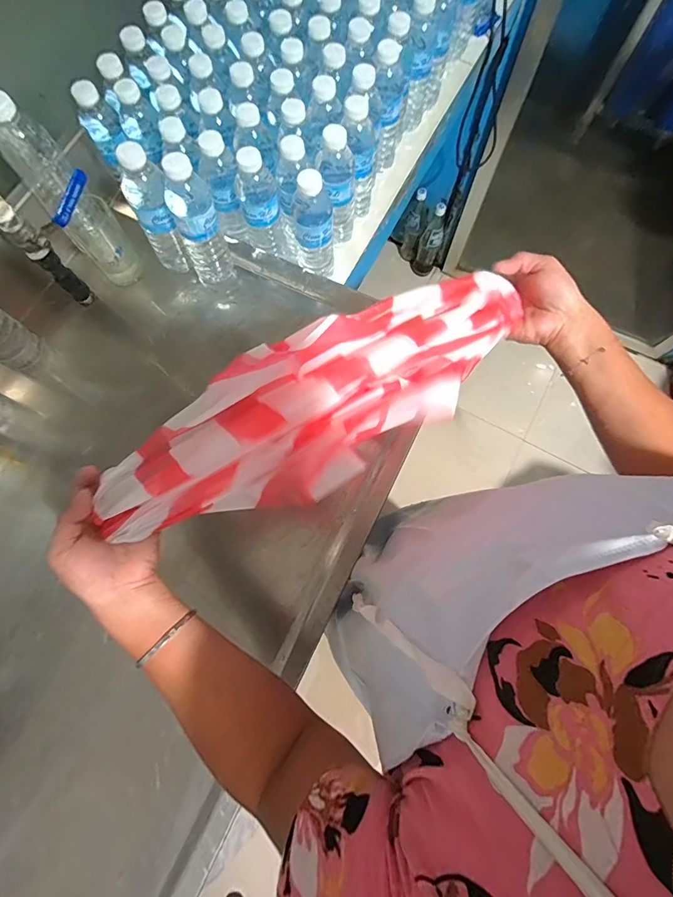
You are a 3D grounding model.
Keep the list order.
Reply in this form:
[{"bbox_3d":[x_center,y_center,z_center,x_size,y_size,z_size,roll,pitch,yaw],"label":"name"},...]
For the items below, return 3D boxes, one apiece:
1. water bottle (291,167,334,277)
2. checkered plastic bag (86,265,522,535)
[{"bbox_3d":[-0.033,-0.322,0.569,0.062,0.166,0.072,-5,75,-1],"label":"water bottle"},{"bbox_3d":[-0.008,-0.043,0.372,0.429,0.039,0.136,-33,94,-9],"label":"checkered plastic bag"}]

